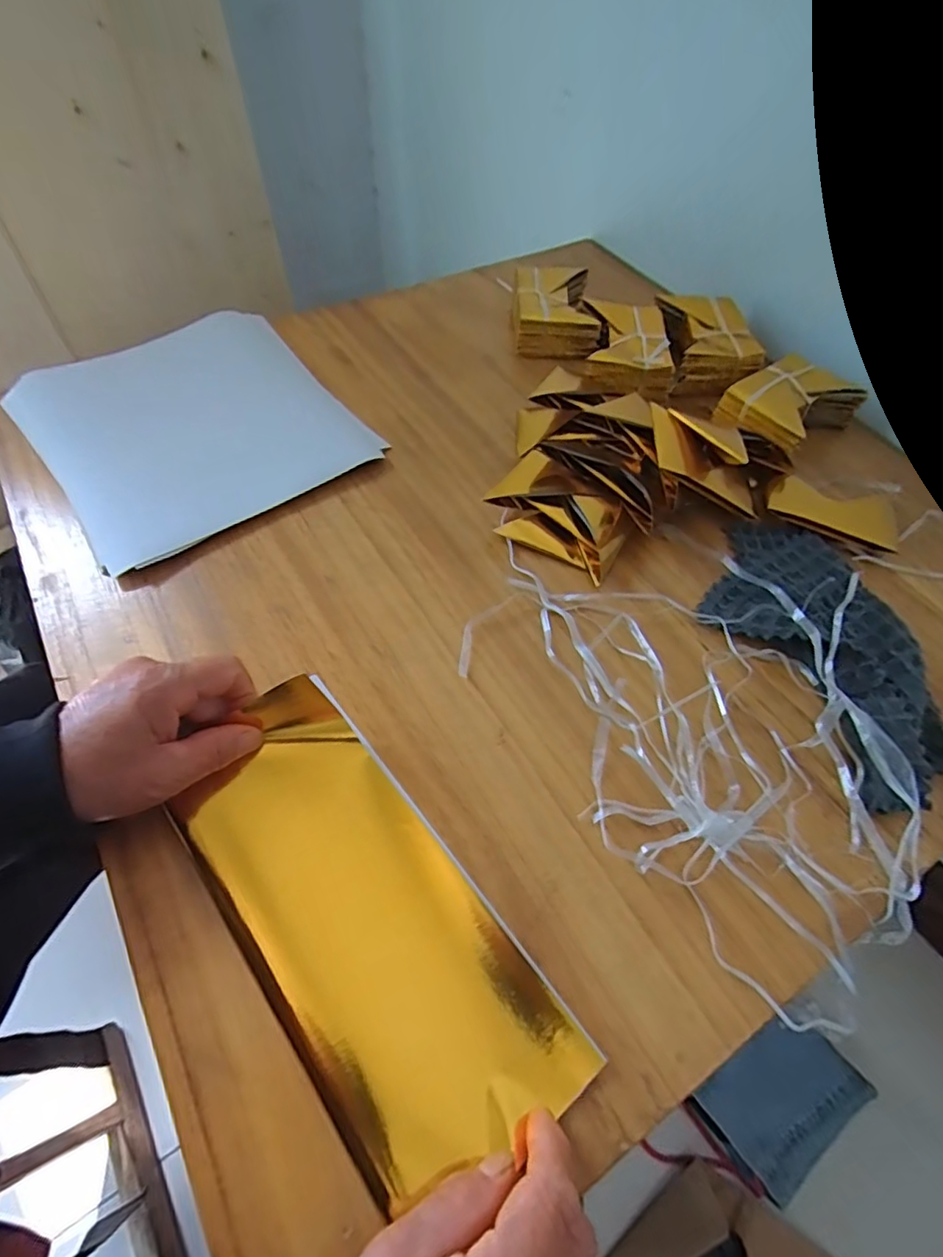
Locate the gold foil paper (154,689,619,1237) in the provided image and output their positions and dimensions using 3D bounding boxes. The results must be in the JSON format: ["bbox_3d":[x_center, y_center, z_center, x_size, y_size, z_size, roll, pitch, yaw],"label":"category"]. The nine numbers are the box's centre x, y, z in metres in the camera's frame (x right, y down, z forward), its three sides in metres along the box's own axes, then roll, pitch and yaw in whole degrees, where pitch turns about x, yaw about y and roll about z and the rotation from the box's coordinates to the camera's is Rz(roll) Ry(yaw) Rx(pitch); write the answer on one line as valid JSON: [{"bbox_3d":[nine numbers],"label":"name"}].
[{"bbox_3d":[-0.054,0.137,0.274,0.103,0.034,0.222,-34,68,-22],"label":"gold foil paper"}]

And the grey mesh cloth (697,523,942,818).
[{"bbox_3d":[0.236,0.003,0.372,0.118,0.030,0.197,-23,62,-17],"label":"grey mesh cloth"}]

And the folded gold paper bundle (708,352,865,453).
[{"bbox_3d":[0.279,-0.196,0.498,0.122,0.034,0.075,-32,64,-21],"label":"folded gold paper bundle"}]

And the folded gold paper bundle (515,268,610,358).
[{"bbox_3d":[0.084,-0.315,0.568,0.092,0.041,0.106,4,57,-1],"label":"folded gold paper bundle"}]

